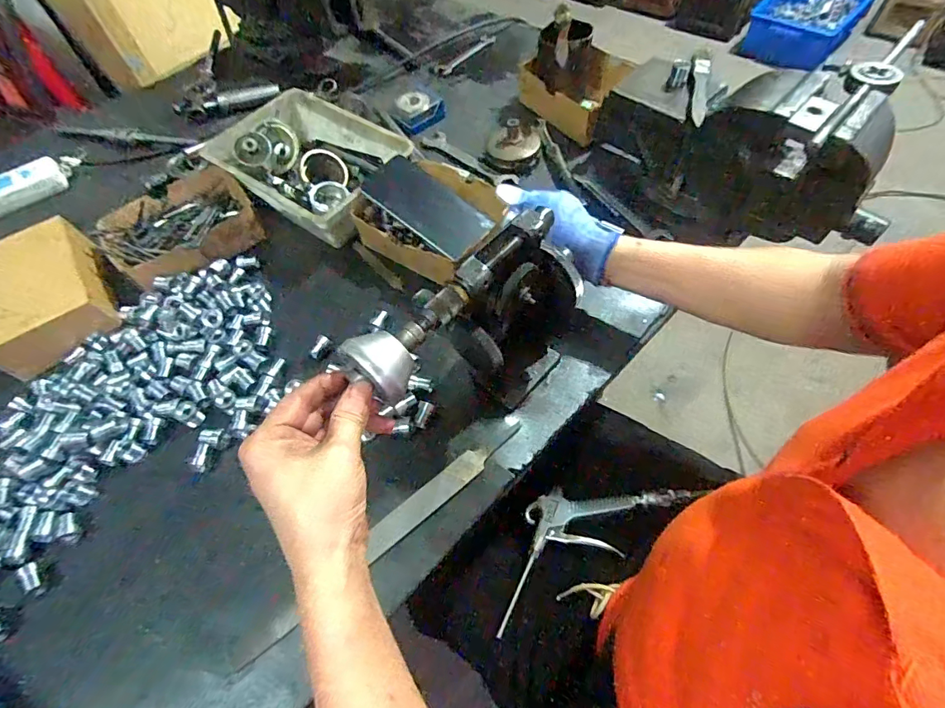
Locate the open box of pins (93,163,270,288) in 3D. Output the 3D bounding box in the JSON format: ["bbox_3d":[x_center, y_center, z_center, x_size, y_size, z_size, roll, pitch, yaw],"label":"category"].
[{"bbox_3d":[-0.371,-0.165,0.600,0.179,0.041,0.149,-40,63,-19],"label":"open box of pins"}]

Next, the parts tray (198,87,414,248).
[{"bbox_3d":[-0.219,-0.258,0.630,0.250,0.061,0.169,31,65,22],"label":"parts tray"}]

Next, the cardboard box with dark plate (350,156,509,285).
[{"bbox_3d":[-0.049,-0.171,0.576,0.173,0.060,0.151,26,63,19],"label":"cardboard box with dark plate"}]

